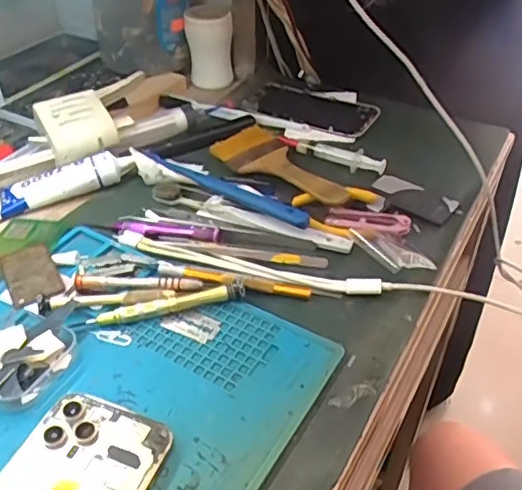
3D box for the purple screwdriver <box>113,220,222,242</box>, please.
[{"bbox_3d":[-0.077,-0.014,0.485,0.092,0.010,0.015,8,41,8],"label":"purple screwdriver"}]

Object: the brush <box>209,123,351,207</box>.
[{"bbox_3d":[0.015,-0.074,0.546,0.064,0.018,0.159,-20,45,-23],"label":"brush"}]

